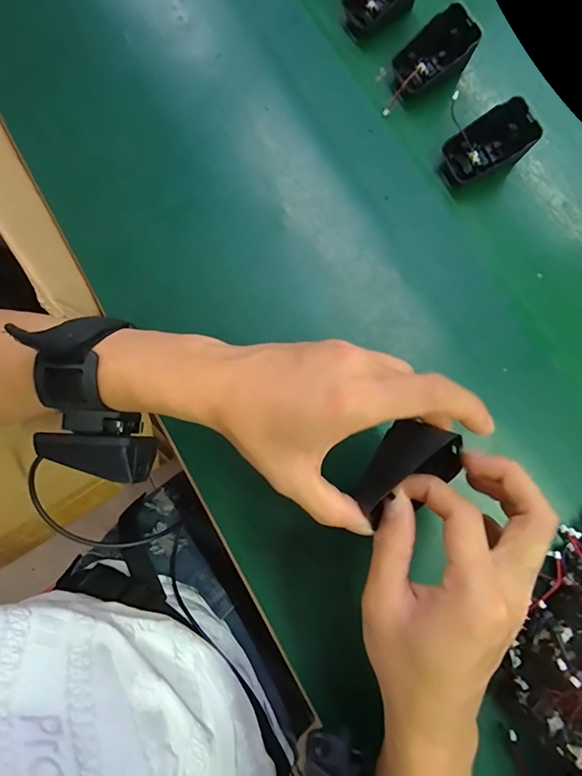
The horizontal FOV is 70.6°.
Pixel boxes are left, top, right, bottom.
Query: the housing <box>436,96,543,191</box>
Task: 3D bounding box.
[{"bbox_3d":[0.166,-0.204,0.349,0.060,0.046,0.045,-23,82,-3],"label":"housing"}]

